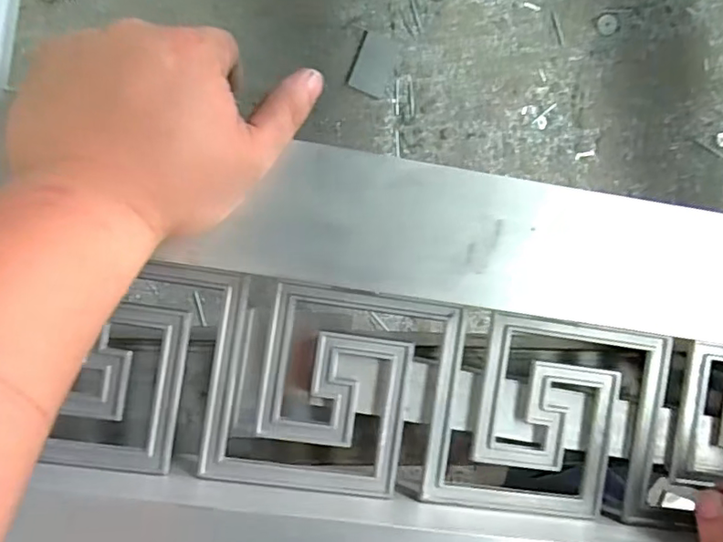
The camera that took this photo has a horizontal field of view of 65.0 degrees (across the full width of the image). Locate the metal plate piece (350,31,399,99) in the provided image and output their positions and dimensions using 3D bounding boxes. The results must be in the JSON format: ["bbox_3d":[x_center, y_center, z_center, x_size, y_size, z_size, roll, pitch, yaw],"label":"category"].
[{"bbox_3d":[0.018,-0.287,0.791,0.050,0.009,0.084,19,89,-6],"label":"metal plate piece"}]

